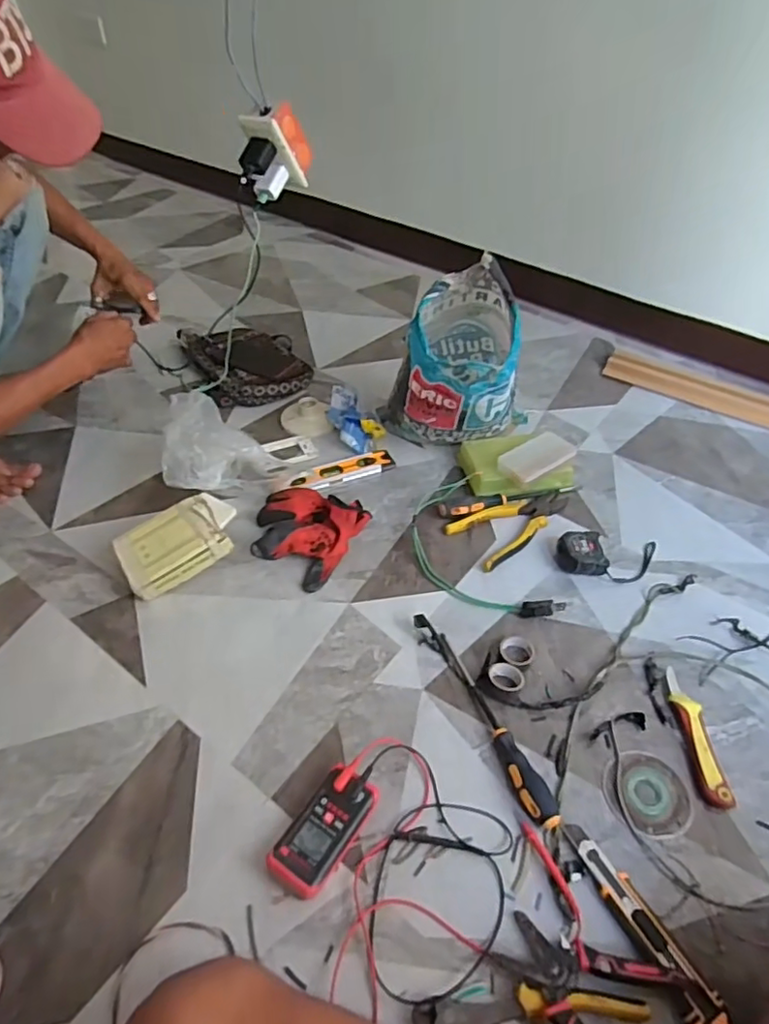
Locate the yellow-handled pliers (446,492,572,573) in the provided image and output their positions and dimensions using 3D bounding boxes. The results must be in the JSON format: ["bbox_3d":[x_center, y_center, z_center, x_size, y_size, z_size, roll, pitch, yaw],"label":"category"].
[{"bbox_3d":[0.204,0.014,0.947,0.204,0.017,0.097,-26,50,-25],"label":"yellow-handled pliers"}]

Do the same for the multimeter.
[{"bbox_3d":[-0.062,0.323,0.619,0.059,0.032,0.121,27,49,24],"label":"multimeter"}]

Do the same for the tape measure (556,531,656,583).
[{"bbox_3d":[0.333,0.062,0.896,0.157,0.036,0.075,1,44,-1],"label":"tape measure"}]

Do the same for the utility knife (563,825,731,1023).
[{"bbox_3d":[0.245,0.386,0.570,0.040,0.015,0.194,-17,47,-18],"label":"utility knife"}]

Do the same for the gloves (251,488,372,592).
[{"bbox_3d":[-0.122,0.018,0.914,0.157,0.053,0.183,22,48,20],"label":"gloves"}]

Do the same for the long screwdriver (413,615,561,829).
[{"bbox_3d":[0.117,0.230,0.717,0.038,0.029,0.283,-17,47,-18],"label":"long screwdriver"}]

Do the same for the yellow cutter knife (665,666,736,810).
[{"bbox_3d":[0.361,0.255,0.704,0.027,0.023,0.163,0,44,-2],"label":"yellow cutter knife"}]

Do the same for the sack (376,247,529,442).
[{"bbox_3d":[0.121,-0.241,0.981,0.222,0.348,0.212,18,76,6],"label":"sack"}]

